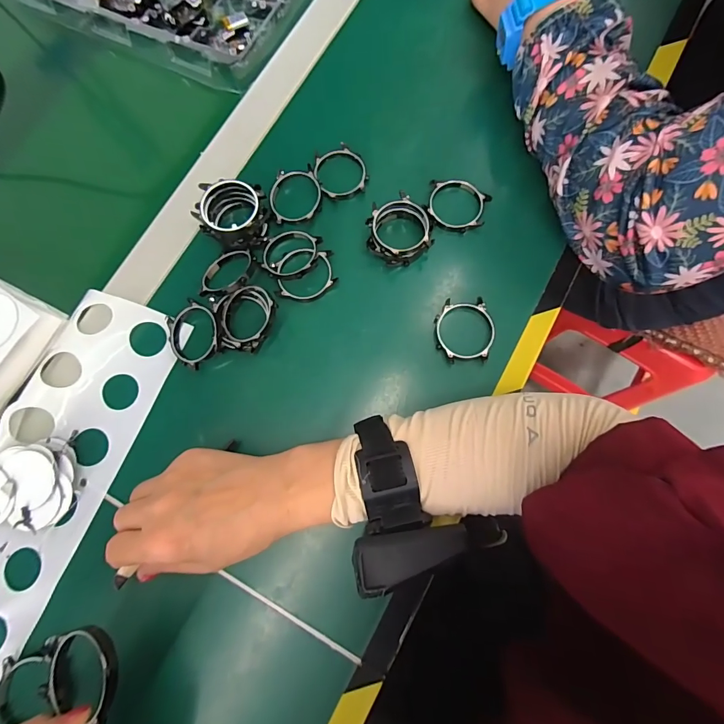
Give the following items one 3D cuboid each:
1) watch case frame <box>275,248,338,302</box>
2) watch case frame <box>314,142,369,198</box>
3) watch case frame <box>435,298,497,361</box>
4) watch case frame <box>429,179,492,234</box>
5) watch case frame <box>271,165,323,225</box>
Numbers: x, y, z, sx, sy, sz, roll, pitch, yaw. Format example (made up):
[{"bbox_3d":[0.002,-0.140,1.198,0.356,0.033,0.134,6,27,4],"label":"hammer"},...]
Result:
[{"bbox_3d":[-0.046,-0.073,0.322,0.049,0.010,0.045,-3,78,0],"label":"watch case frame"},{"bbox_3d":[-0.020,-0.168,0.344,0.045,0.008,0.049,-23,78,-4],"label":"watch case frame"},{"bbox_3d":[0.082,-0.026,0.310,0.046,0.008,0.050,-2,78,0],"label":"watch case frame"},{"bbox_3d":[0.081,-0.135,0.334,0.052,0.011,0.045,15,78,4],"label":"watch case frame"},{"bbox_3d":[-0.057,-0.143,0.338,0.044,0.008,0.047,-6,85,6],"label":"watch case frame"}]

